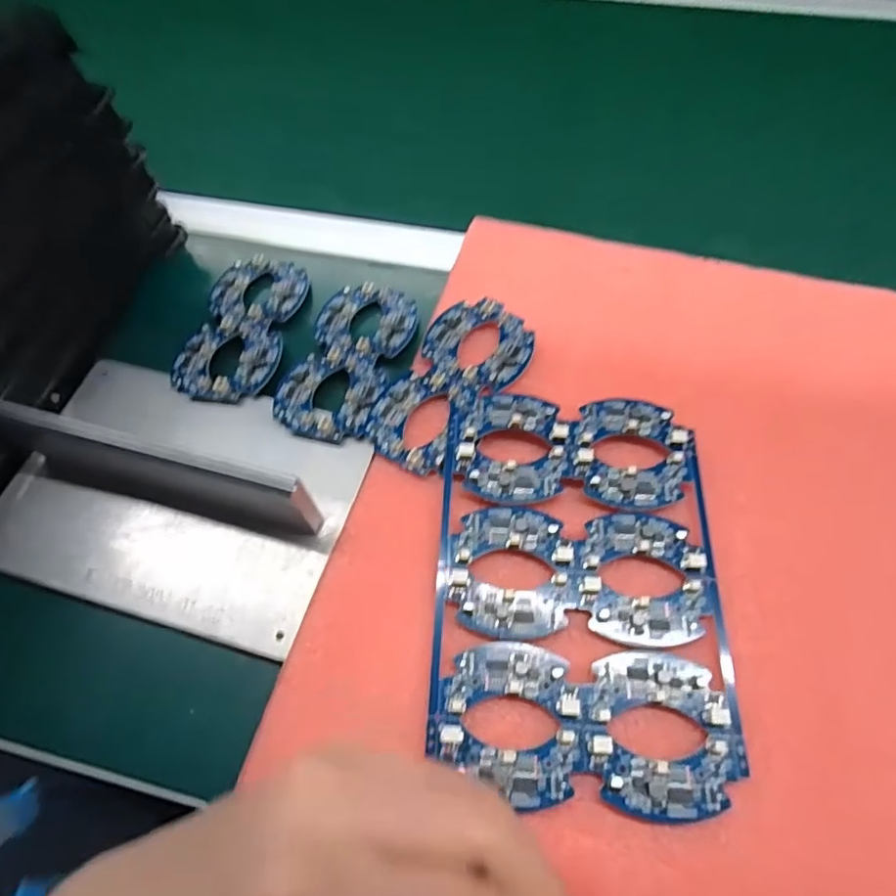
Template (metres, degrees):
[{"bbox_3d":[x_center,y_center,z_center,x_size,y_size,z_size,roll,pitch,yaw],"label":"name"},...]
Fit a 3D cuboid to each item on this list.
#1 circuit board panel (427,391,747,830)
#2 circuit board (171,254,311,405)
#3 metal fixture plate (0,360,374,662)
[{"bbox_3d":[0.065,0.064,0.286,0.138,0.013,0.200,3,63,4],"label":"circuit board panel"},{"bbox_3d":[-0.139,-0.086,0.381,0.065,0.009,0.126,5,63,6],"label":"circuit board"},{"bbox_3d":[-0.159,0.013,0.308,0.203,0.060,0.139,14,64,10],"label":"metal fixture plate"}]

